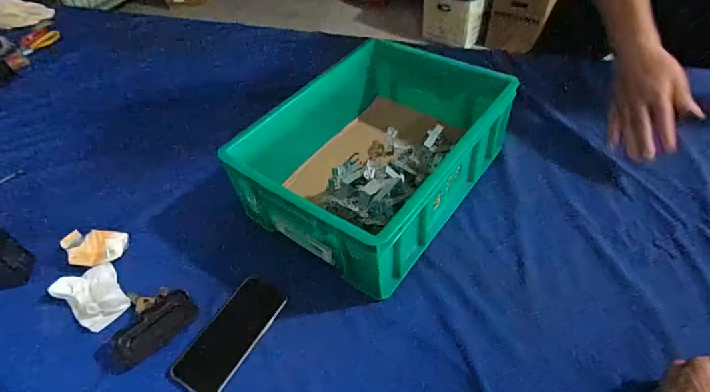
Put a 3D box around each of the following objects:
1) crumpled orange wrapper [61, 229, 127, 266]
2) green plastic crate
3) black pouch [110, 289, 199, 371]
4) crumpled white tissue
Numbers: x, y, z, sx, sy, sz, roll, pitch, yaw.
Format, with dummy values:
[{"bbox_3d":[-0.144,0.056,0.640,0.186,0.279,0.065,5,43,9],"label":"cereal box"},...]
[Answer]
[{"bbox_3d":[-0.419,0.082,0.653,0.081,0.042,0.062,-5,48,2],"label":"crumpled orange wrapper"},{"bbox_3d":[0.034,-0.082,0.688,0.317,0.147,0.411,28,57,27],"label":"green plastic crate"},{"bbox_3d":[-0.278,0.183,0.558,0.118,0.022,0.056,-34,54,-22],"label":"black pouch"},{"bbox_3d":[-0.387,0.144,0.603,0.112,0.022,0.077,29,57,28],"label":"crumpled white tissue"}]

